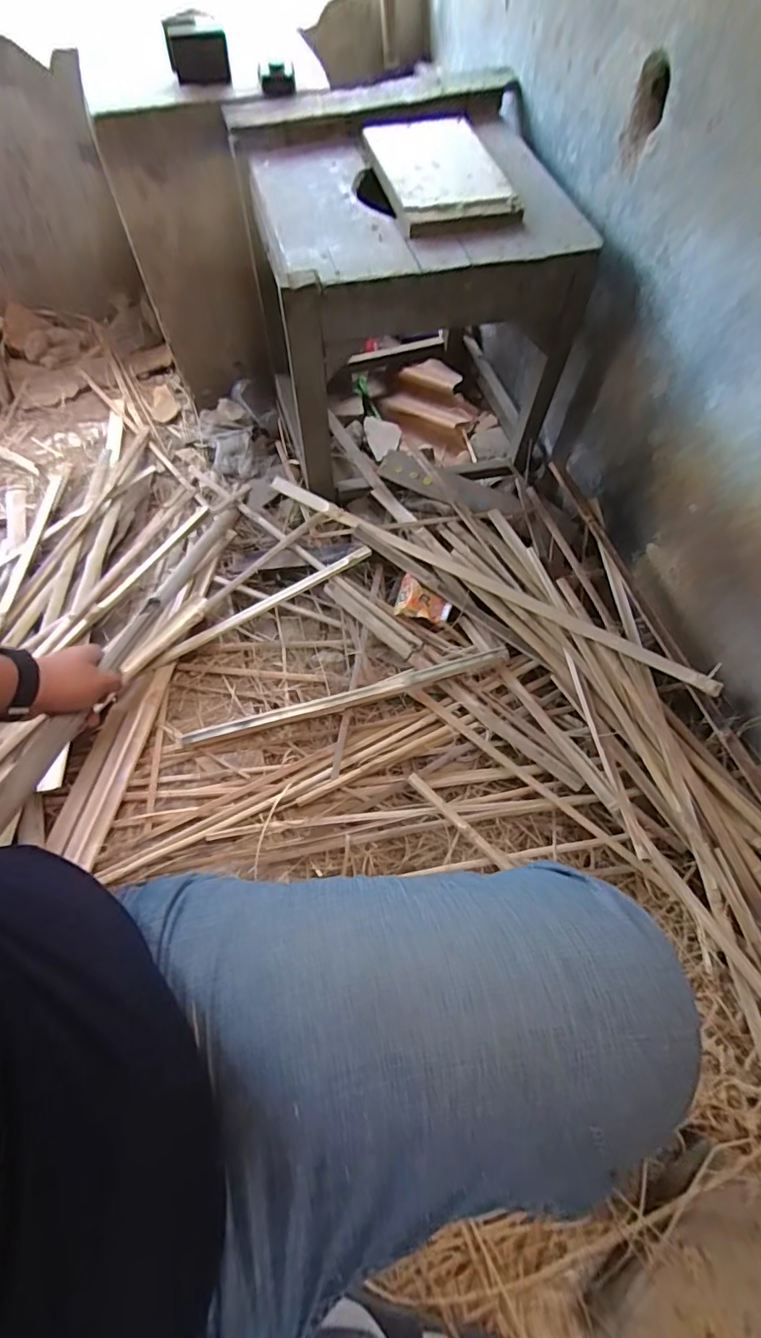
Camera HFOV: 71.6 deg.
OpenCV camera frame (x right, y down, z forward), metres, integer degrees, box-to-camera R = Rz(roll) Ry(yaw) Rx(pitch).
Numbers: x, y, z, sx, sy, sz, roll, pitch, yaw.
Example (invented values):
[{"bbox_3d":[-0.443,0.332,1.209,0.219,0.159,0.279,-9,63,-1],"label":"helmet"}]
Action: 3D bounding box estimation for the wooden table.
[{"bbox_3d":[0.057,-0.584,0.878,0.460,0.419,0.397,-13,63,-4],"label":"wooden table"}]

